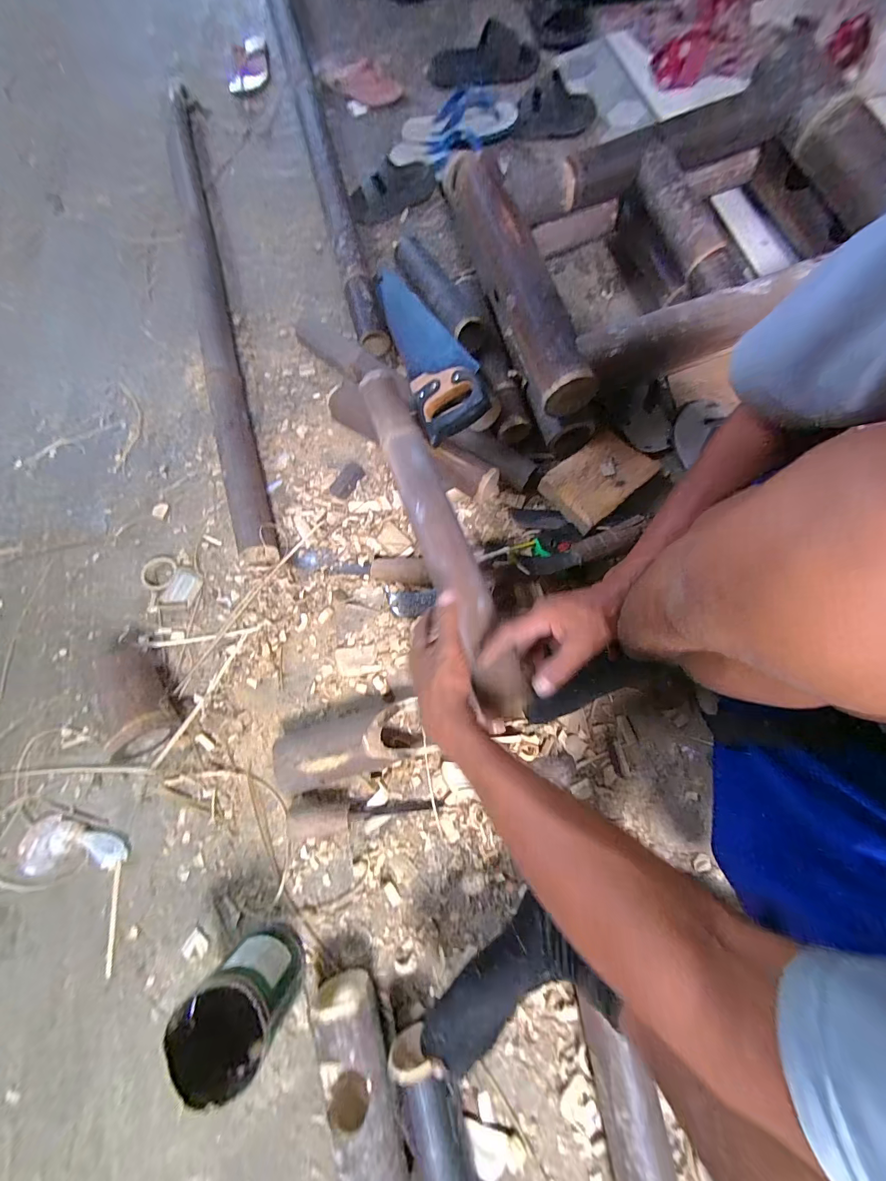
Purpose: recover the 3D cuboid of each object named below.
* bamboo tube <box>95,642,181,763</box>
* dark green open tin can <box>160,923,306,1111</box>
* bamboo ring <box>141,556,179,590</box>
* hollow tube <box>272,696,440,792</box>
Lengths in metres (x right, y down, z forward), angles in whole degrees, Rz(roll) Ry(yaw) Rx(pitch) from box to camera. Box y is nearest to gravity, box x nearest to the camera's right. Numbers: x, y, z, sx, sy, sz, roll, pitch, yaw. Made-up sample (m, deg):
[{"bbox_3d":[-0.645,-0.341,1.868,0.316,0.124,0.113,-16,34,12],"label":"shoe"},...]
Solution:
[{"bbox_3d":[-0.455,0.144,0.574,0.092,0.093,0.178,-33,76,-8],"label":"bamboo tube"},{"bbox_3d":[-0.224,0.461,0.451,0.095,0.127,0.093,0,74,1],"label":"dark green open tin can"},{"bbox_3d":[-0.467,-0.029,0.656,0.053,0.014,0.055,0,74,1],"label":"bamboo ring"},{"bbox_3d":[-0.126,0.214,0.554,0.194,0.067,0.084,-15,74,-3],"label":"hollow tube"}]

